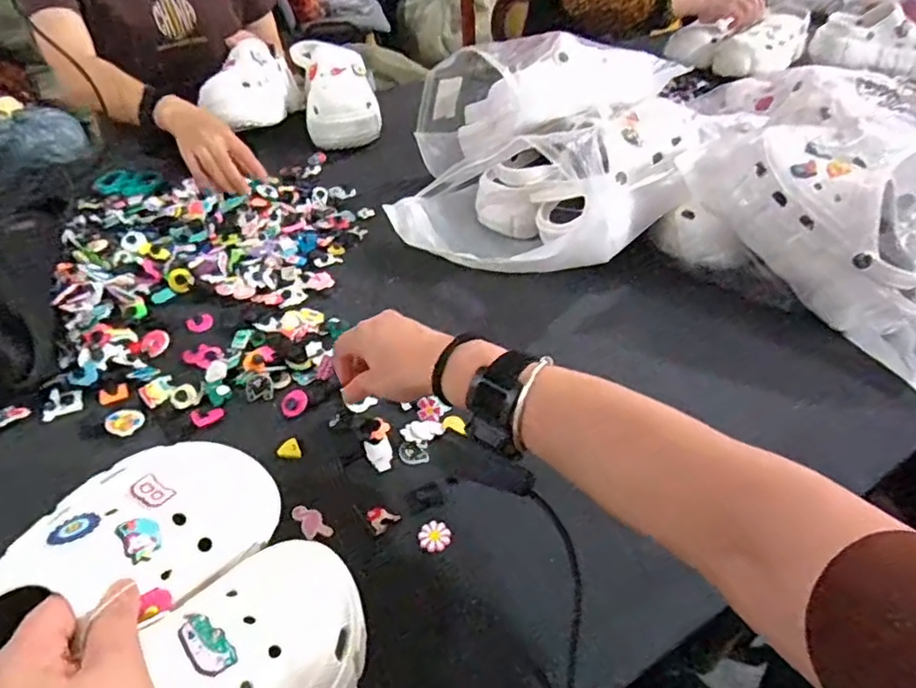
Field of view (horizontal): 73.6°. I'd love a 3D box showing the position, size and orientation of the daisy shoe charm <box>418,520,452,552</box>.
[{"bbox_3d":[-0.018,0.151,0.481,0.024,0.006,0.023,1,43,-1],"label":"daisy shoe charm"}]

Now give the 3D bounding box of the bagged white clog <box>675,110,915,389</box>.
[{"bbox_3d":[0.423,-0.154,0.688,0.200,0.162,0.334,-33,53,-32],"label":"bagged white clog"}]

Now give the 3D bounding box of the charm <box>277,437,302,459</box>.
[{"bbox_3d":[-0.148,0.094,0.537,0.018,0.004,0.019,-24,73,-22],"label":"charm"}]

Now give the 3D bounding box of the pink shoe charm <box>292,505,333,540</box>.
[{"bbox_3d":[-0.117,0.142,0.489,0.019,0.004,0.037,-28,51,-29],"label":"pink shoe charm"}]

